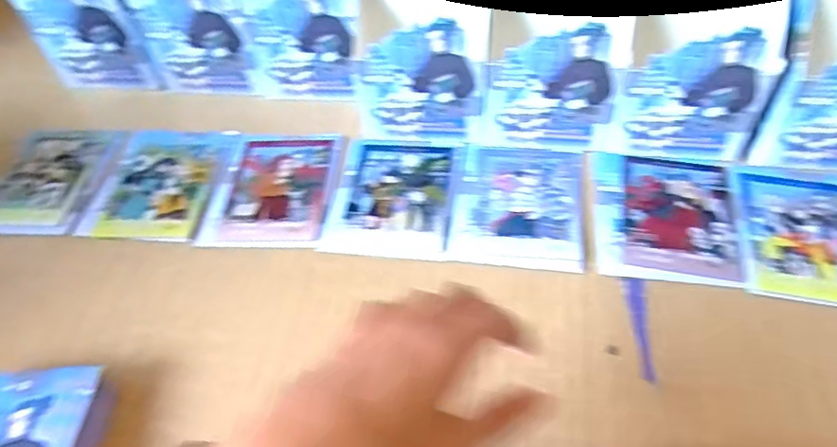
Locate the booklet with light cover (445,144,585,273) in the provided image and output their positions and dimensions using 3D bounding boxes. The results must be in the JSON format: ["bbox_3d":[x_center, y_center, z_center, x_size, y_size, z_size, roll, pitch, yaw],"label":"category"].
[{"bbox_3d":[0.090,-0.020,0.506,0.111,0.005,0.140,6,50,9],"label":"booklet with light cover"}]

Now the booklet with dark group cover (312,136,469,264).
[{"bbox_3d":[-0.021,-0.028,0.518,0.113,0.004,0.137,6,50,8],"label":"booklet with dark group cover"}]

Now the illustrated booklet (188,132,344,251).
[{"bbox_3d":[-0.133,-0.041,0.539,0.108,0.006,0.155,3,50,6],"label":"illustrated booklet"}]

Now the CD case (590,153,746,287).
[{"bbox_3d":[0.211,-0.010,0.487,0.115,0.004,0.140,5,50,8],"label":"CD case"}]

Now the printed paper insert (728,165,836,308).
[{"bbox_3d":[0.322,0.005,0.468,0.111,0.007,0.149,8,51,10],"label":"printed paper insert"}]

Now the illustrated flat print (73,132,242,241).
[{"bbox_3d":[-0.248,-0.042,0.551,0.115,0.007,0.141,4,50,7],"label":"illustrated flat print"}]

